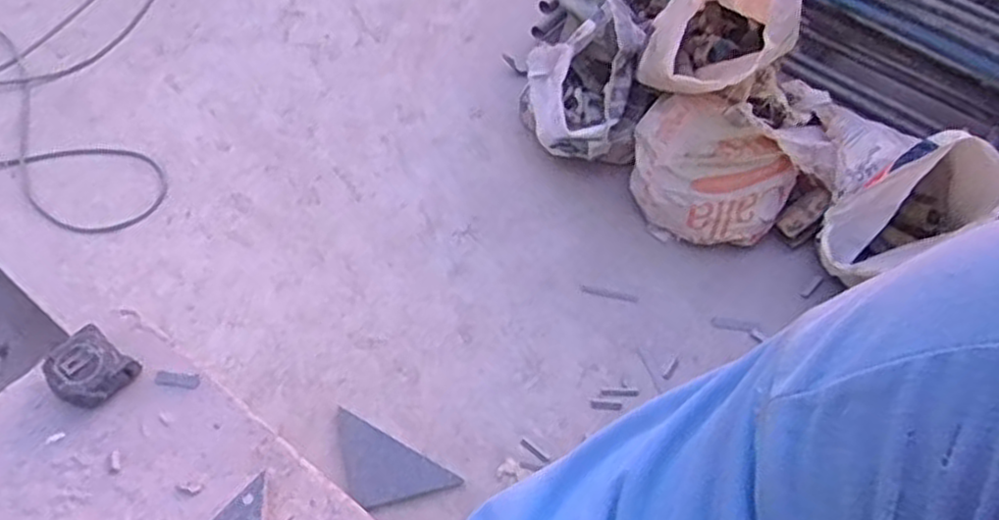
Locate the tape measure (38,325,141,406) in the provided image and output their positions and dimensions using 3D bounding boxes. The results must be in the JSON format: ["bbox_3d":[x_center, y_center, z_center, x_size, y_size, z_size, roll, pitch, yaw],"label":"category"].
[{"bbox_3d":[-0.485,0.132,0.883,0.091,0.039,0.082,30,58,15],"label":"tape measure"}]

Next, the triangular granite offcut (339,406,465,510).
[{"bbox_3d":[-0.221,0.400,1.416,0.259,0.024,0.140,29,58,14],"label":"triangular granite offcut"}]

